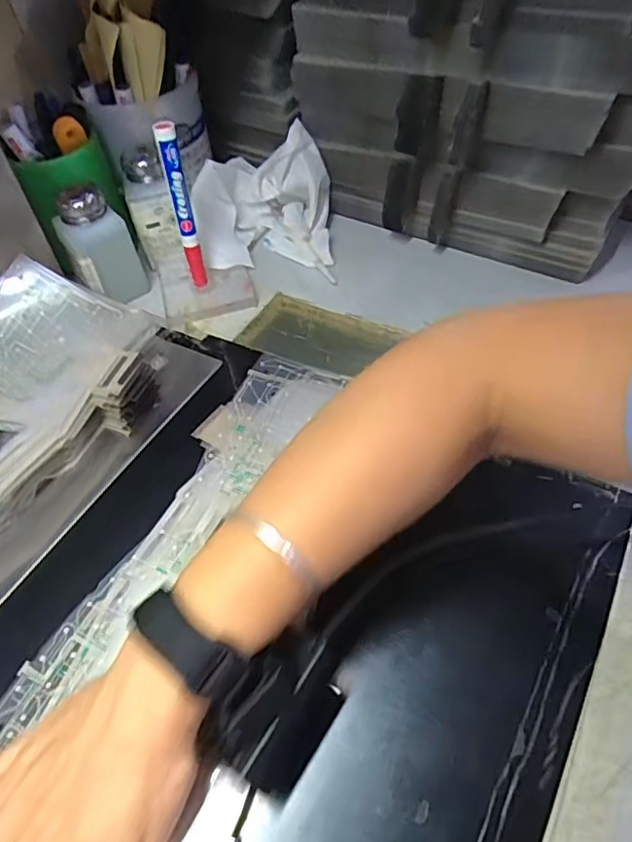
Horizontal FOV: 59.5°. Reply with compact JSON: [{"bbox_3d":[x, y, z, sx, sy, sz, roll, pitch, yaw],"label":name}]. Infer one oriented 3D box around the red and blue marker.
[{"bbox_3d":[-0.113,-0.178,0.478,0.018,0.148,0.014,-12,50,-5],"label":"red and blue marker"}]

